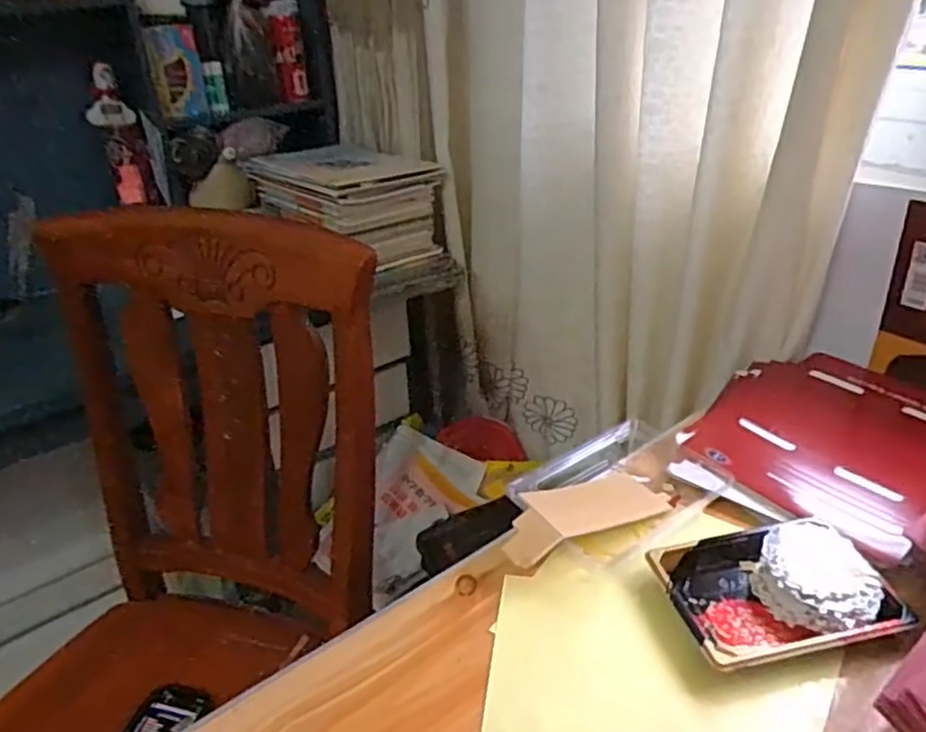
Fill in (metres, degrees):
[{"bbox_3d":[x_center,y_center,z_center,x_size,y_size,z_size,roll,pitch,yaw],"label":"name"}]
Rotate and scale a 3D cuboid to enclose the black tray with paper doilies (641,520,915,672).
[{"bbox_3d":[0.237,0.169,0.531,0.160,0.037,0.121,-8,30,-9],"label":"black tray with paper doilies"}]

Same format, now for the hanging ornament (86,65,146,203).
[{"bbox_3d":[-0.599,-0.397,1.180,0.052,0.220,0.068,-4,30,-3],"label":"hanging ornament"}]

